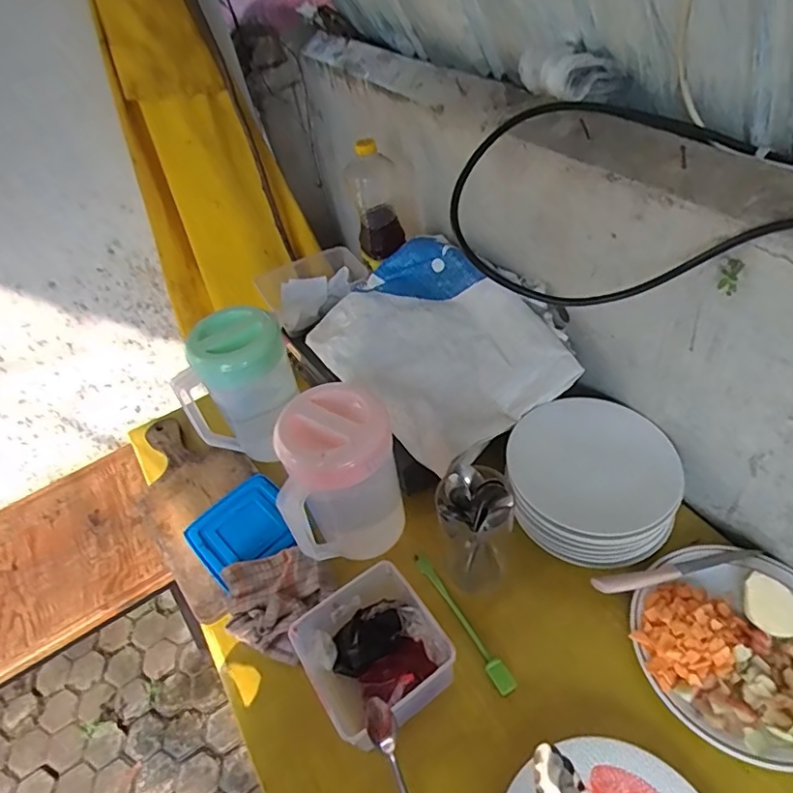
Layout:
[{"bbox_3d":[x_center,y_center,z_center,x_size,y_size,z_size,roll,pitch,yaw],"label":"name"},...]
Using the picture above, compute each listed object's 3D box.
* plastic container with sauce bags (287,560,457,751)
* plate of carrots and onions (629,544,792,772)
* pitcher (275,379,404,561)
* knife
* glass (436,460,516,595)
[{"bbox_3d":[-0.022,0.277,0.595,0.141,0.079,0.137,-29,49,-15],"label":"plastic container with sauce bags"},{"bbox_3d":[0.373,0.254,0.574,0.213,0.047,0.216,-6,47,6],"label":"plate of carrots and onions"},{"bbox_3d":[-0.065,0.102,0.661,0.125,0.218,0.125,-16,47,-3],"label":"pitcher"},{"bbox_3d":[0.329,0.205,0.643,0.199,0.007,0.022,-12,47,1],"label":"knife"},{"bbox_3d":[0.090,0.153,0.641,0.076,0.158,0.081,-5,47,7],"label":"glass"}]

